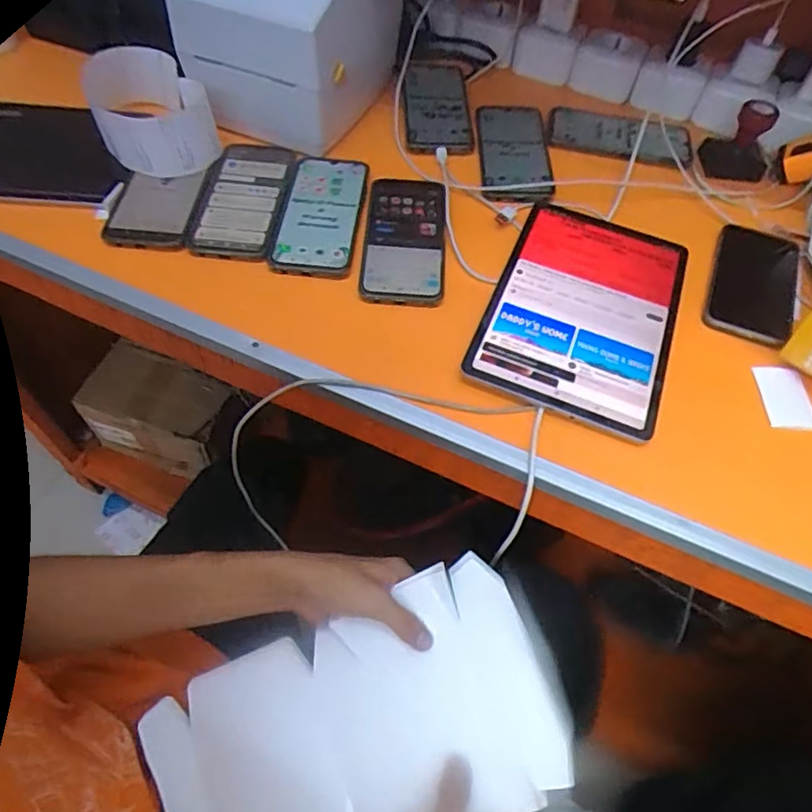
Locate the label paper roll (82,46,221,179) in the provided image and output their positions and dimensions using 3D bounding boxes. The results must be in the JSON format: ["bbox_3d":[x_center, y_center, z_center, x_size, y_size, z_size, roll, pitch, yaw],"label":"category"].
[{"bbox_3d":[-0.278,-0.326,0.626,0.112,0.061,0.185,-22,61,-17],"label":"label paper roll"}]

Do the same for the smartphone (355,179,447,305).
[{"bbox_3d":[0.000,-0.172,0.577,0.078,0.007,0.174,5,57,-1],"label":"smartphone"}]

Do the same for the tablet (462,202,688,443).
[{"bbox_3d":[0.168,-0.093,0.539,0.160,0.010,0.248,21,58,10],"label":"tablet"}]

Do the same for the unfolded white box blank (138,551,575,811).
[{"bbox_3d":[-0.048,0.260,0.450,0.322,0.041,0.178,-26,64,4],"label":"unfolded white box blank"}]

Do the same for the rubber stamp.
[{"bbox_3d":[0.381,-0.302,0.655,0.068,0.074,0.057,0,57,-4],"label":"rubber stamp"}]

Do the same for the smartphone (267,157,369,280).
[{"bbox_3d":[-0.088,-0.198,0.593,0.083,0.015,0.167,6,57,0],"label":"smartphone"}]

